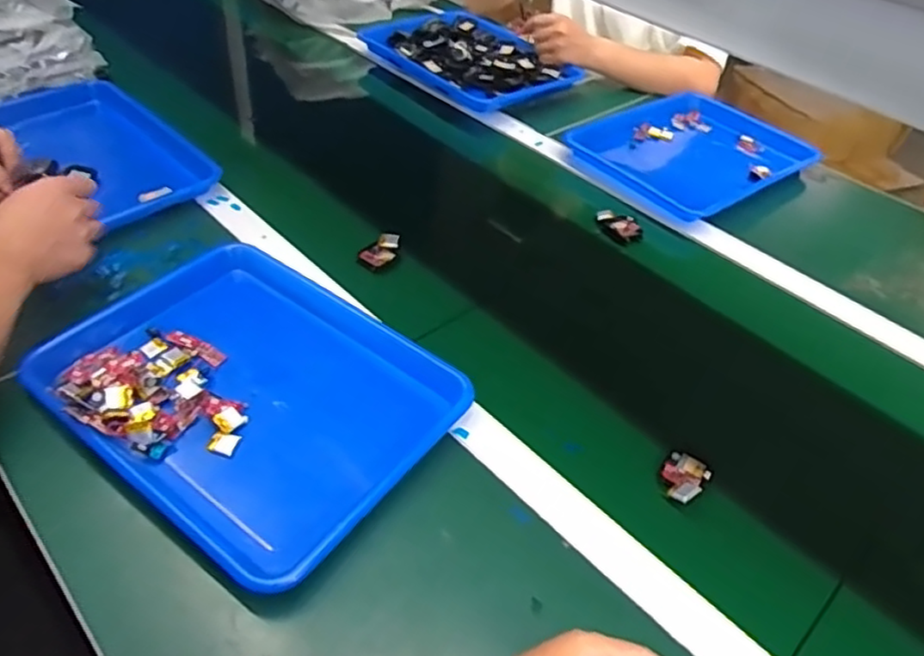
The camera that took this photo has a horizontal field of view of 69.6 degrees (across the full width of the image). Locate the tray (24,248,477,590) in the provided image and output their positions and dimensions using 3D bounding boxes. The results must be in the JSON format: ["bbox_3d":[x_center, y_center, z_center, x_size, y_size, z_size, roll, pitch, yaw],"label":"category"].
[{"bbox_3d":[-0.188,0.054,0.604,0.340,0.040,0.262,30,50,23],"label":"tray"}]

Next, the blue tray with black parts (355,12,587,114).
[{"bbox_3d":[0.008,-0.461,1.110,0.228,0.036,0.343,-31,55,-31],"label":"blue tray with black parts"}]

